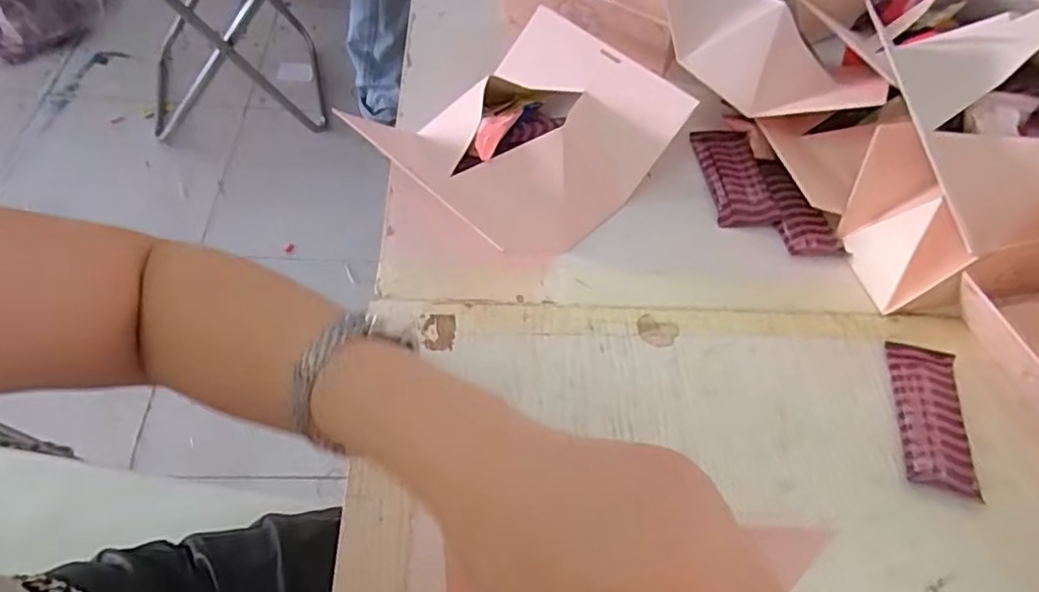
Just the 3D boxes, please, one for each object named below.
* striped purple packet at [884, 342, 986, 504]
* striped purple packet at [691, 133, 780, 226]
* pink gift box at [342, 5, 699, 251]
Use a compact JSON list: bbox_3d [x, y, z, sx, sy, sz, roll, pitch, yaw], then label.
[{"bbox_3d":[0.252,0.073,0.382,0.040,0.007,0.093,10,56,2],"label":"striped purple packet"},{"bbox_3d":[0.166,-0.092,0.483,0.044,0.012,0.092,-4,56,-7],"label":"striped purple packet"},{"bbox_3d":[0.000,-0.112,0.449,0.159,0.057,0.197,39,62,20],"label":"pink gift box"}]

